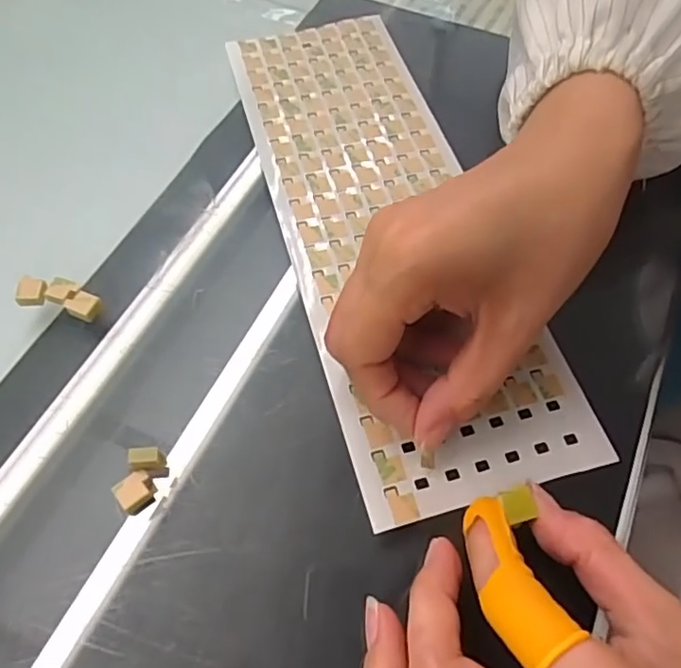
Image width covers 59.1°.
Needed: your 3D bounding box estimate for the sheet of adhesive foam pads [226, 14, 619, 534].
[{"bbox_3d":[0.019,-0.059,0.286,0.096,0.006,0.283,-13,61,-8],"label":"sheet of adhesive foam pads"}]

